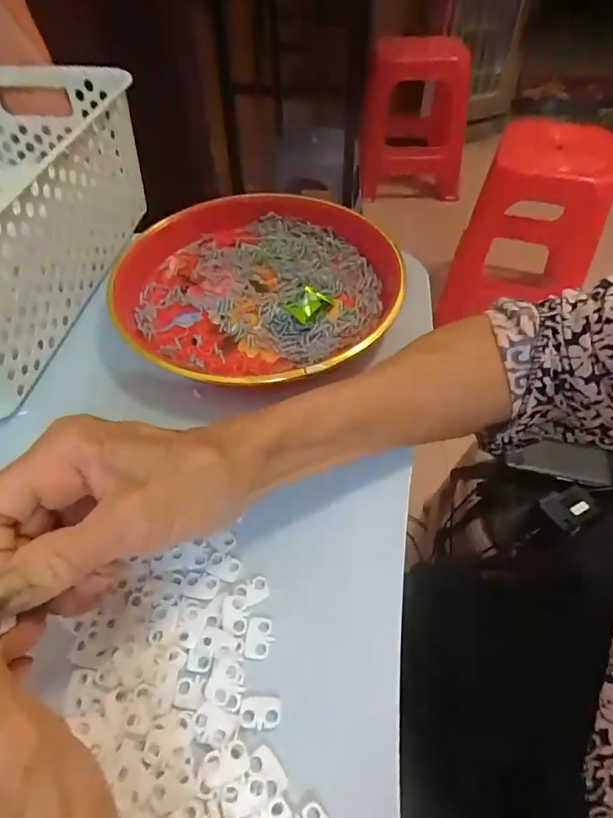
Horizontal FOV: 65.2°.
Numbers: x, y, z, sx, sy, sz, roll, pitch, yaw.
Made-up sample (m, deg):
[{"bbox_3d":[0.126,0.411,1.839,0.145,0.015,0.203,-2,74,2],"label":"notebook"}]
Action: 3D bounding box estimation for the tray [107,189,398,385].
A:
[{"bbox_3d":[-0.036,-0.100,0.379,0.219,0.035,0.220,-18,53,-15],"label":"tray"}]

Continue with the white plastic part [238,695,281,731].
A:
[{"bbox_3d":[-0.021,0.133,0.211,0.017,0.004,0.013,4,50,2],"label":"white plastic part"}]

